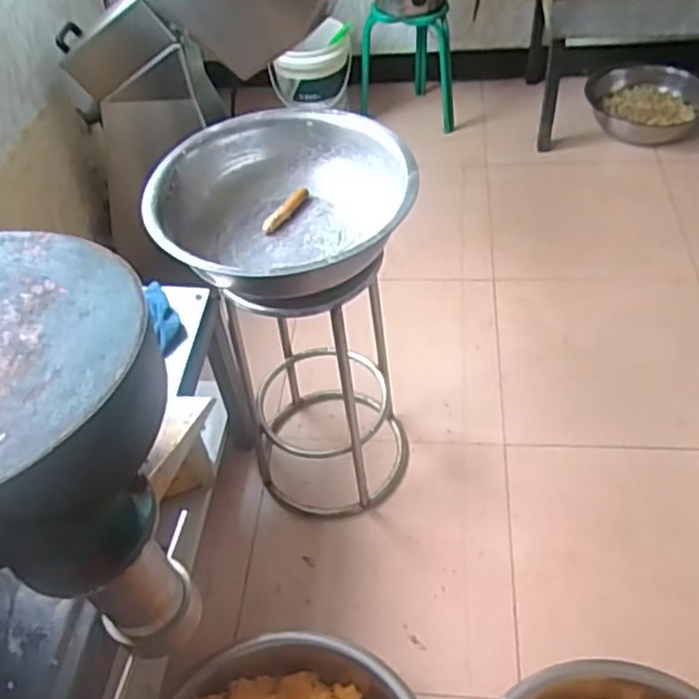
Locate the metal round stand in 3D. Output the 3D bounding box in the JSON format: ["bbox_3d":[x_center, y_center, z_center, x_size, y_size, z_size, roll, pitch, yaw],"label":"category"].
[{"bbox_3d":[-0.052,0.036,1.502,0.360,0.650,0.342,-4,49,3],"label":"metal round stand"}]

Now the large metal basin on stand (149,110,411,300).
[{"bbox_3d":[-0.104,-0.232,1.165,0.422,0.151,0.403,-3,49,4],"label":"large metal basin on stand"}]

